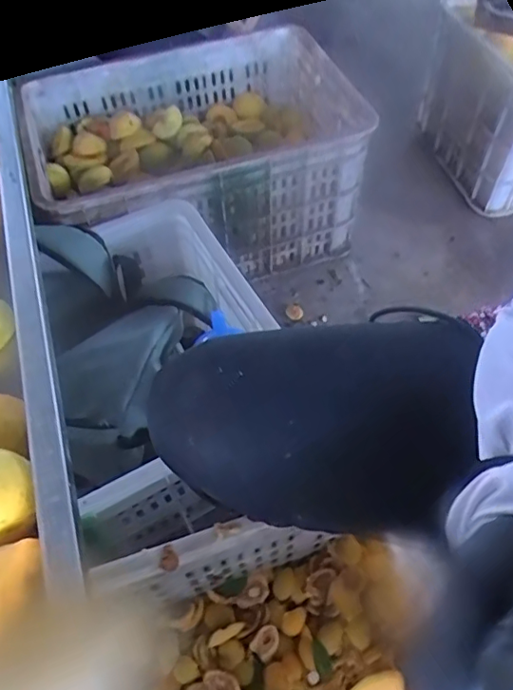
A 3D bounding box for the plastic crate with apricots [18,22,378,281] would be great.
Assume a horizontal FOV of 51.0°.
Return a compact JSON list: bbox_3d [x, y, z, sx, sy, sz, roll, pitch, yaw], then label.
[{"bbox_3d":[-0.103,-0.324,0.982,0.523,0.281,0.366,-21,57,-12],"label":"plastic crate with apricots"}]

